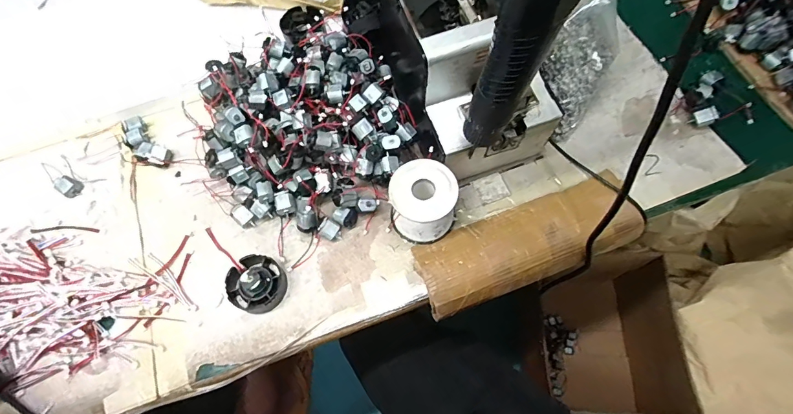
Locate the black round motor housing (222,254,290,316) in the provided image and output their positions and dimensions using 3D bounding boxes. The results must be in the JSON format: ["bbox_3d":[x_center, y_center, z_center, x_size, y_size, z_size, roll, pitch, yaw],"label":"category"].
[{"bbox_3d":[-0.137,0.074,0.395,0.054,0.032,0.053,-1,66,1],"label":"black round motor housing"}]

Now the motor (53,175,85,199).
[{"bbox_3d":[-0.368,-0.023,0.454,0.021,0.016,0.021,25,69,12],"label":"motor"}]

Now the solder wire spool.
[{"bbox_3d":[0.026,-0.004,0.402,0.065,0.064,0.061,-1,66,1],"label":"solder wire spool"}]

